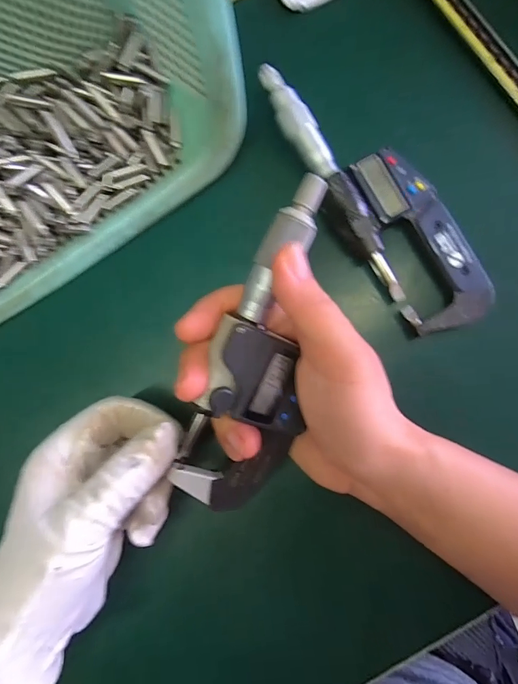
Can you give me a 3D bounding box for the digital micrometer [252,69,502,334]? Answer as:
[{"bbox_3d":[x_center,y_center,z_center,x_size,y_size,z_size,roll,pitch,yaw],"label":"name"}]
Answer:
[{"bbox_3d":[0.066,-0.084,0.246,0.053,0.030,0.181,-36,86,-1],"label":"digital micrometer"}]

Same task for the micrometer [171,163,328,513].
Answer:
[{"bbox_3d":[0.000,0.007,0.190,0.049,0.029,0.158,14,102,2],"label":"micrometer"}]

